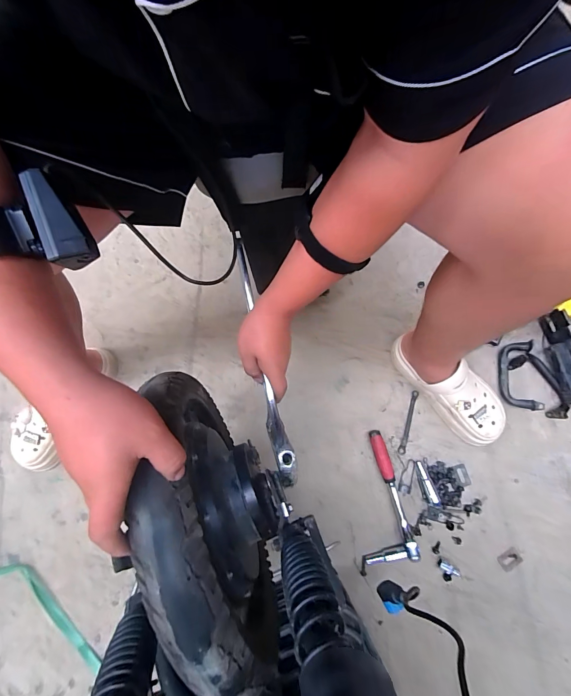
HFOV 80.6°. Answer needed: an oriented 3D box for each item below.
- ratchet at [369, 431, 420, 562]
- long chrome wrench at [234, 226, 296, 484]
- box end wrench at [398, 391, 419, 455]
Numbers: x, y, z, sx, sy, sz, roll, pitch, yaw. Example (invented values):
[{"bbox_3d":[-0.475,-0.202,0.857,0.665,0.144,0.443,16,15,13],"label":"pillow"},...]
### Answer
[{"bbox_3d":[0.214,0.291,0.677,0.028,0.034,0.243,-12,76,-3],"label":"ratchet"},{"bbox_3d":[-0.032,0.007,0.469,0.027,0.035,0.357,-11,81,-3],"label":"long chrome wrench"},{"bbox_3d":[0.264,0.159,0.723,0.015,0.011,0.136,17,74,5],"label":"box end wrench"}]

